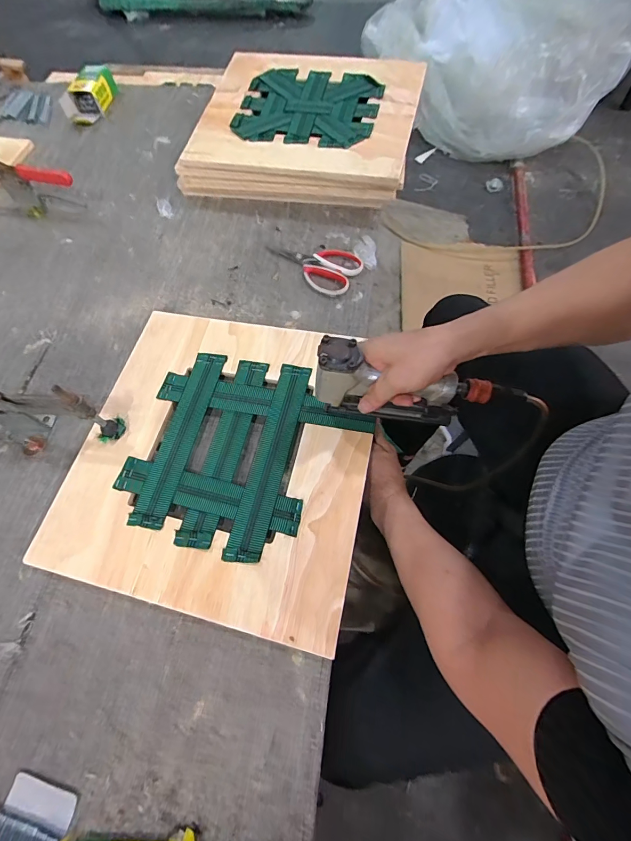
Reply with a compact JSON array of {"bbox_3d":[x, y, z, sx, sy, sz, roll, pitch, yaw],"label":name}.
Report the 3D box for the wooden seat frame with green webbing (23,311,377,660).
[{"bbox_3d":[-0.124,0.037,0.543,0.392,0.020,0.419,12,64,8],"label":"wooden seat frame with green webbing"}]

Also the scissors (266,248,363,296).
[{"bbox_3d":[-0.003,-0.294,0.706,0.175,0.012,0.096,29,67,15],"label":"scissors"}]

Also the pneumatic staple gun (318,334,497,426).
[{"bbox_3d":[0.108,-0.042,0.485,0.206,0.136,0.039,2,63,3],"label":"pneumatic staple gun"}]

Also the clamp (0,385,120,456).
[{"bbox_3d":[-0.426,0.000,0.527,0.290,0.108,0.049,3,63,3],"label":"clamp"}]

